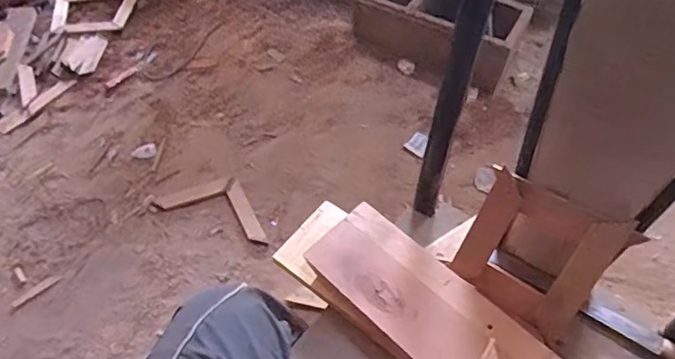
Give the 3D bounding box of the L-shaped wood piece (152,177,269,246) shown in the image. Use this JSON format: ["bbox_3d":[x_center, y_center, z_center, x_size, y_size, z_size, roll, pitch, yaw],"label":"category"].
[{"bbox_3d":[-0.276,0.053,1.269,0.294,0.016,0.126,18,59,13],"label":"L-shaped wood piece"}]

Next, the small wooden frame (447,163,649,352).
[{"bbox_3d":[0.228,0.082,0.622,0.156,0.158,0.021,37,21,22],"label":"small wooden frame"}]

